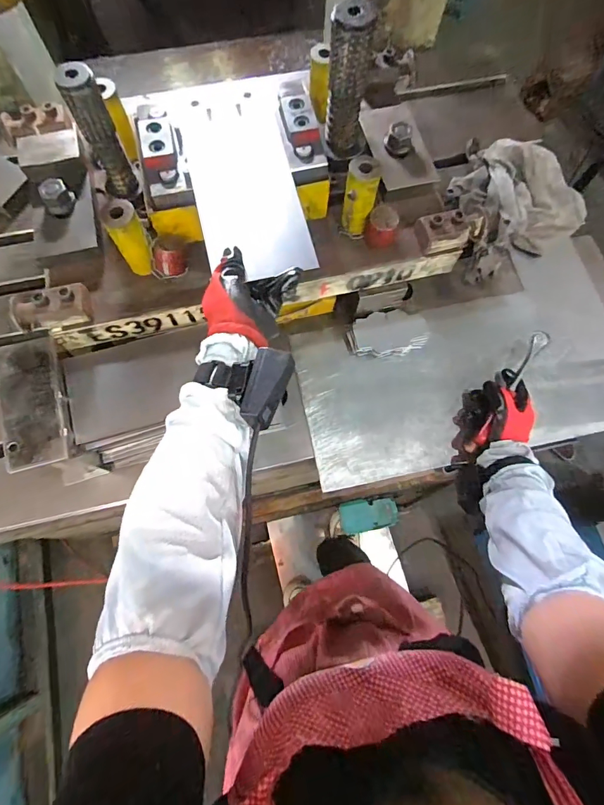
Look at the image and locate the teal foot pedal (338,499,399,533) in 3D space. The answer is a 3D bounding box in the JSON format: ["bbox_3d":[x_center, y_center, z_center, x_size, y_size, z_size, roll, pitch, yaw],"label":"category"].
[{"bbox_3d":[0.212,0.350,1.283,0.196,0.035,0.093,-1,71,-18],"label":"teal foot pedal"}]

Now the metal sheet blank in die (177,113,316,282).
[{"bbox_3d":[-0.069,-0.259,0.506,0.122,0.006,0.238,-12,74,-5],"label":"metal sheet blank in die"}]

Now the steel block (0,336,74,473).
[{"bbox_3d":[-0.332,-0.003,0.509,0.071,0.024,0.163,-16,73,-5],"label":"steel block"}]

